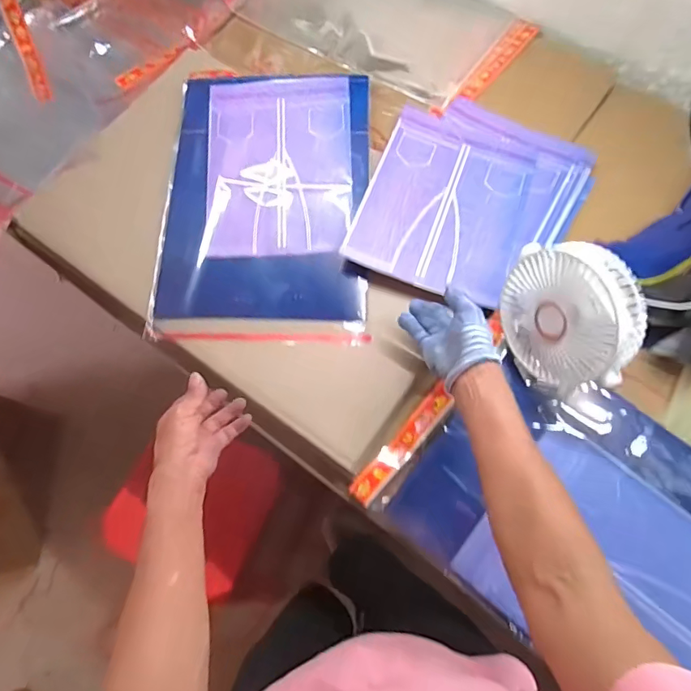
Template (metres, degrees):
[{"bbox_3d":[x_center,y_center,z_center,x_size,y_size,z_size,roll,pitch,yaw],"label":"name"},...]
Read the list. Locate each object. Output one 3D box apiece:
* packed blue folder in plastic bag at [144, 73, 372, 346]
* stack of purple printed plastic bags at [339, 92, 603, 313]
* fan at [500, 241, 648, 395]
[{"bbox_3d":[-0.111,-0.211,0.662,0.283,0.025,0.425,1,71,2],"label":"packed blue folder in plastic bag"},{"bbox_3d":[0.180,-0.210,0.659,0.275,0.041,0.333,23,73,10],"label":"stack of purple printed plastic bags"},{"bbox_3d":[0.245,-0.034,0.508,0.075,0.150,0.145,-15,113,-26],"label":"fan"}]

